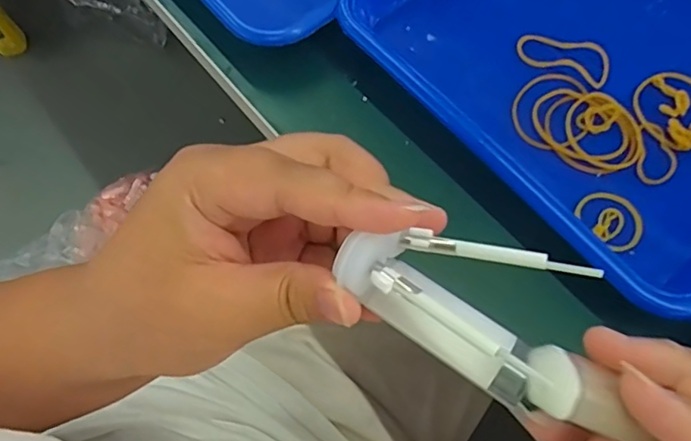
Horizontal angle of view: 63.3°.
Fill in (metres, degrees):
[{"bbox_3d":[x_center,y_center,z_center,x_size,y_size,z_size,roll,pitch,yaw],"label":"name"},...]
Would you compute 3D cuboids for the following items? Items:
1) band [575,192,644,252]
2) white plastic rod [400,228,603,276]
[{"bbox_3d":[0.133,-0.002,0.280,0.033,0.004,0.027,41,73,17],"label":"band"},{"bbox_3d":[0.050,0.011,0.187,0.064,0.004,0.006,9,67,15],"label":"white plastic rod"}]

